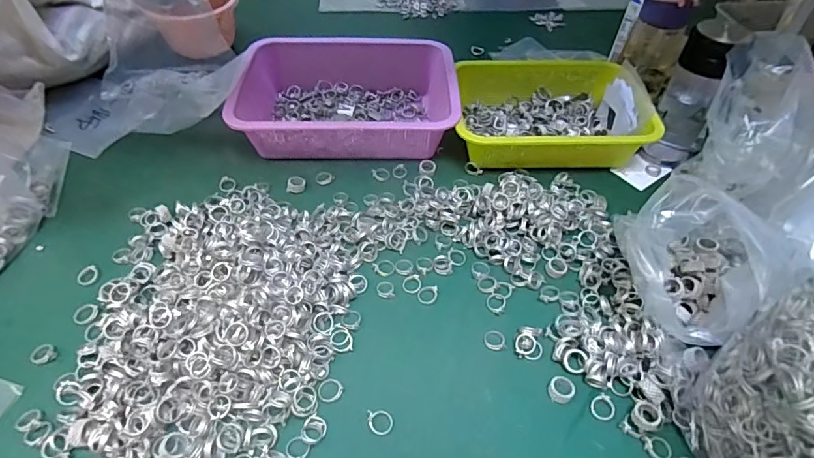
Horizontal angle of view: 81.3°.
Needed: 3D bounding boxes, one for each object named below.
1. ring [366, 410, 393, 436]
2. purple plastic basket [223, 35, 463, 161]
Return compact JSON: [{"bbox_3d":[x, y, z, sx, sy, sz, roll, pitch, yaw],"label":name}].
[{"bbox_3d":[-0.023,0.170,0.419,0.023,0.006,0.021,1,47,-1],"label":"ring"},{"bbox_3d":[-0.086,-0.197,0.694,0.303,0.080,0.220,-1,47,-3],"label":"purple plastic basket"}]

